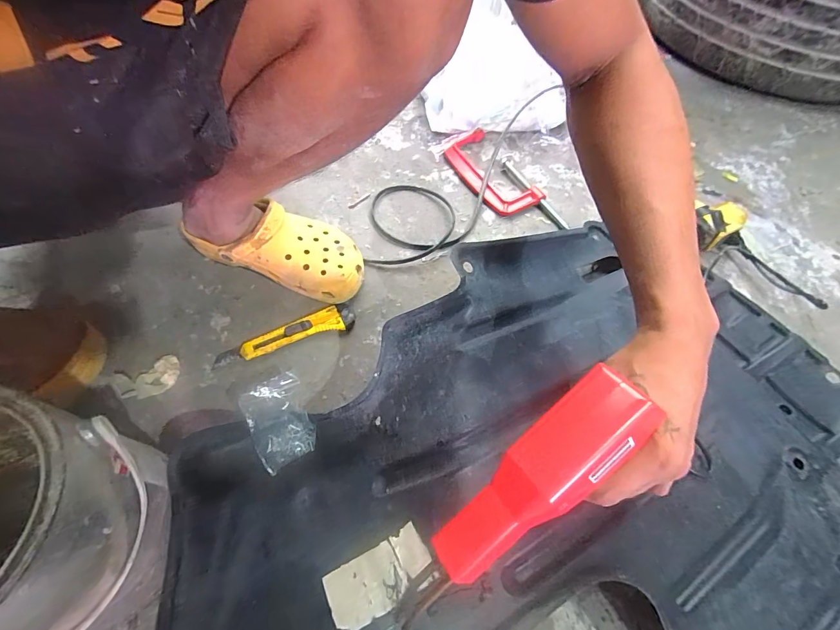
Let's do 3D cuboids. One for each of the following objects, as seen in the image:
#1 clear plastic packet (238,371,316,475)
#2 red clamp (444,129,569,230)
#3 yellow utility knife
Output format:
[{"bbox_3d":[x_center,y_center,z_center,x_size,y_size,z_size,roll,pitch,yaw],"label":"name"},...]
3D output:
[{"bbox_3d":[-0.151,0.114,0.417,0.060,0.018,0.090,-21,98,-28],"label":"clear plastic packet"},{"bbox_3d":[0.136,-0.223,0.654,0.096,0.019,0.240,-25,64,-16],"label":"red clamp"},{"bbox_3d":[-0.170,0.028,0.495,0.176,0.012,0.032,-22,63,-15],"label":"yellow utility knife"}]

